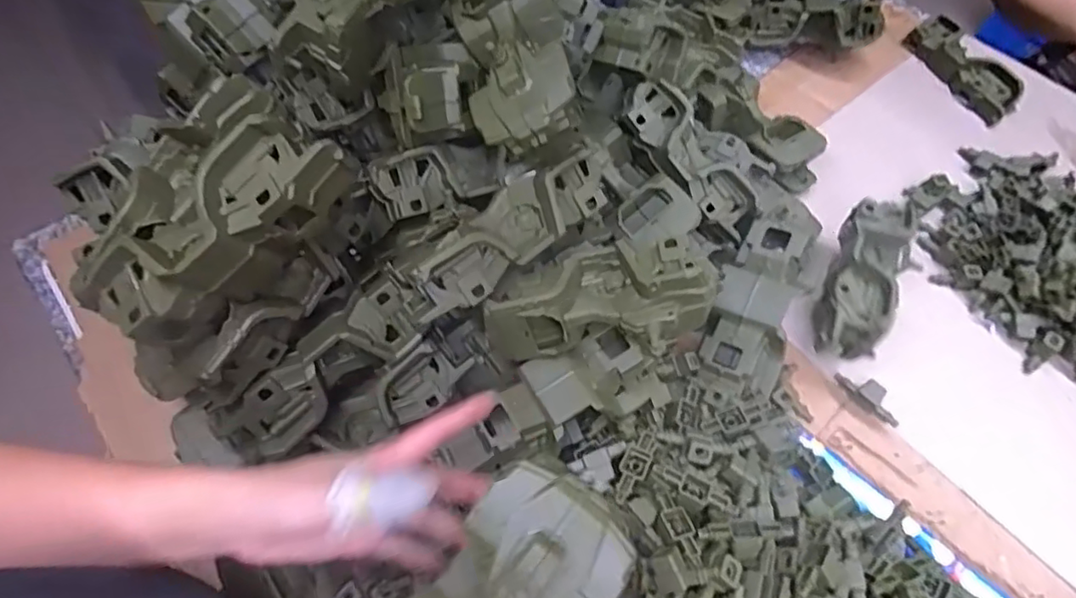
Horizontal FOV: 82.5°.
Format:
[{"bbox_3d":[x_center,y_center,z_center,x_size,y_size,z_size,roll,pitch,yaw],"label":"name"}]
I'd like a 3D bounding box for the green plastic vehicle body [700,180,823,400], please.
[{"bbox_3d":[0.207,0.004,0.566,0.082,0.058,0.188,18,87,9],"label":"green plastic vehicle body"}]

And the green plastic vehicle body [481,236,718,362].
[{"bbox_3d":[0.048,0.004,0.479,0.172,0.070,0.071,-15,62,10],"label":"green plastic vehicle body"}]

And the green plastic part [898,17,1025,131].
[{"bbox_3d":[0.581,-0.320,0.837,0.060,0.032,0.180,-16,61,-12],"label":"green plastic part"}]

